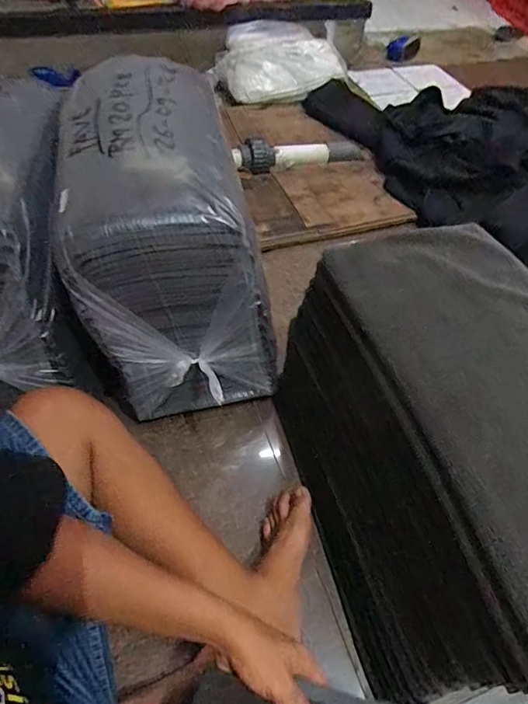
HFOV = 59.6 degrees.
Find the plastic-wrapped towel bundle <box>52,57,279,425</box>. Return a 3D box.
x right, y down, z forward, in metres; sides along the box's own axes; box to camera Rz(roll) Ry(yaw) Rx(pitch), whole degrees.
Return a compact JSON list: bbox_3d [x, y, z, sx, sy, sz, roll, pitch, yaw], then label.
[{"bbox_3d":[-0.167,-0.182,0.752,0.263,0.345,0.545,-13,56,-13],"label":"plastic-wrapped towel bundle"}]

